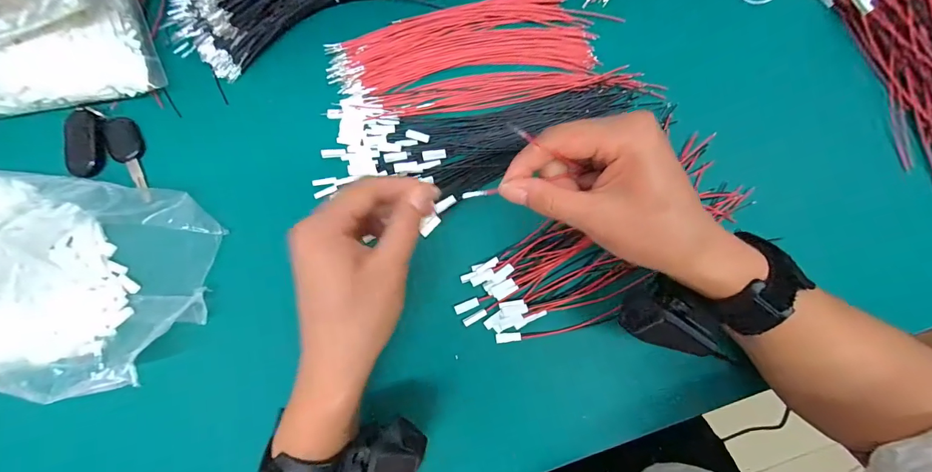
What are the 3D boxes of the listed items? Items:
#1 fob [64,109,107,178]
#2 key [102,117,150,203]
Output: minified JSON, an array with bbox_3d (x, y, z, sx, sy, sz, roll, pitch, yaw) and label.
[{"bbox_3d":[-0.325,-0.078,0.340,0.030,0.012,0.057,-11,79,-1],"label":"fob"},{"bbox_3d":[-0.289,-0.067,0.347,0.026,0.006,0.082,-26,79,-4],"label":"key"}]

